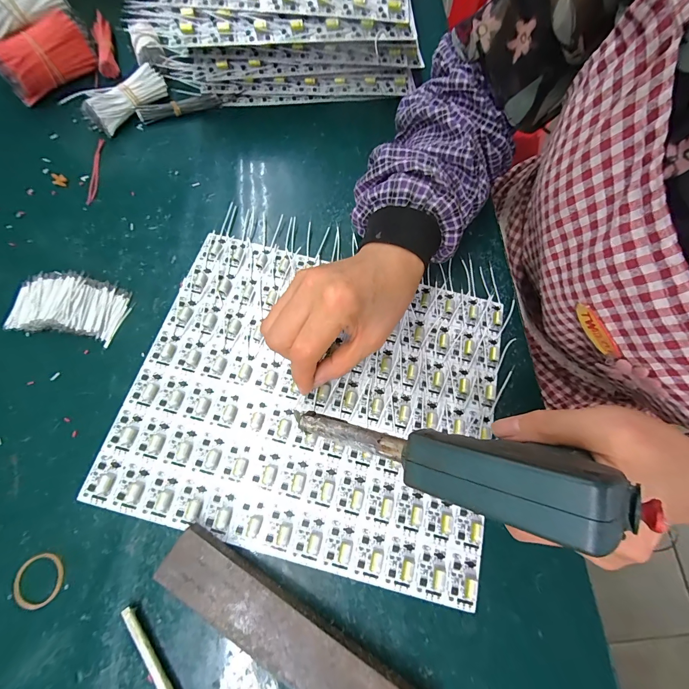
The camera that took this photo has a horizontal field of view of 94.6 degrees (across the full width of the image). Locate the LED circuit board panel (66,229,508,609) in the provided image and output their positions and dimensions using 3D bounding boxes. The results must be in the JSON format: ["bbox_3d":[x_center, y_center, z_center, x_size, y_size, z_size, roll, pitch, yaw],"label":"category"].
[{"bbox_3d":[-0.023,0.036,0.261,0.284,0.009,0.241,14,70,2],"label":"LED circuit board panel"}]

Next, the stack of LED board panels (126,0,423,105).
[{"bbox_3d":[-0.078,-0.433,0.381,0.291,0.093,0.295,-3,71,-4],"label":"stack of LED board panels"}]

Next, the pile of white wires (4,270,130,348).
[{"bbox_3d":[-0.237,-0.035,0.272,0.091,0.015,0.055,10,70,1],"label":"pile of white wires"}]

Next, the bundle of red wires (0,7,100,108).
[{"bbox_3d":[-0.321,-0.312,0.345,0.099,0.049,0.031,-42,77,-15],"label":"bundle of red wires"}]

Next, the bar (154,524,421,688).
[{"bbox_3d":[-0.030,0.187,0.201,0.194,0.017,0.036,31,72,8],"label":"bar"}]

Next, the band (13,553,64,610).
[{"bbox_3d":[-0.203,0.156,0.209,0.030,0.004,0.030,-17,72,-9],"label":"band"}]

